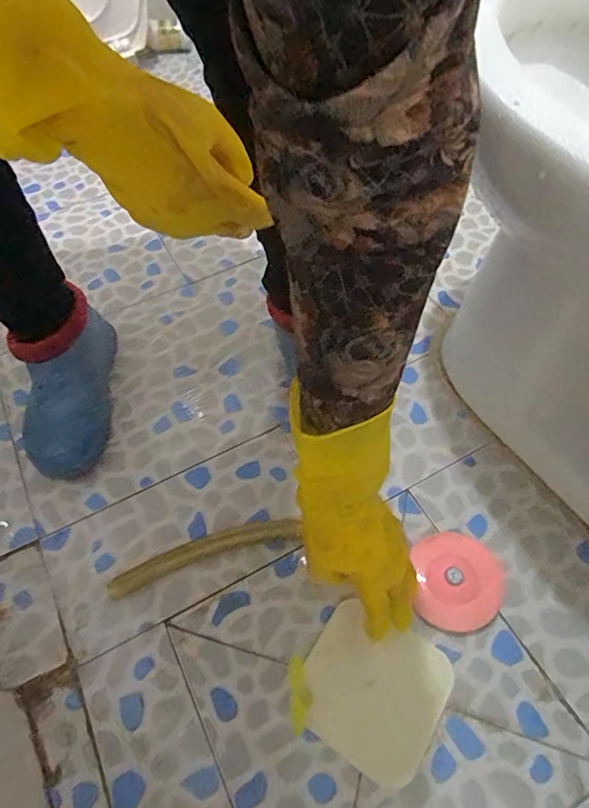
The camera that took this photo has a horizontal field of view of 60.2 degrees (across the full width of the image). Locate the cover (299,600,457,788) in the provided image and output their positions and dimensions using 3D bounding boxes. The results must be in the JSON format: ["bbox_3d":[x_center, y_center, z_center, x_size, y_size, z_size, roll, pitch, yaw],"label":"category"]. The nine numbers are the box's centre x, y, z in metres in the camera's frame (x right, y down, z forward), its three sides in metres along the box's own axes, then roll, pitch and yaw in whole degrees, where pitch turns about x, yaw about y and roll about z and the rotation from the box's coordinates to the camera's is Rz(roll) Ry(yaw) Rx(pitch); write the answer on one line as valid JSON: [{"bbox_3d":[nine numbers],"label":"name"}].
[{"bbox_3d":[0.072,0.262,0.471,0.123,0.004,0.121,28,61,19],"label":"cover"}]

